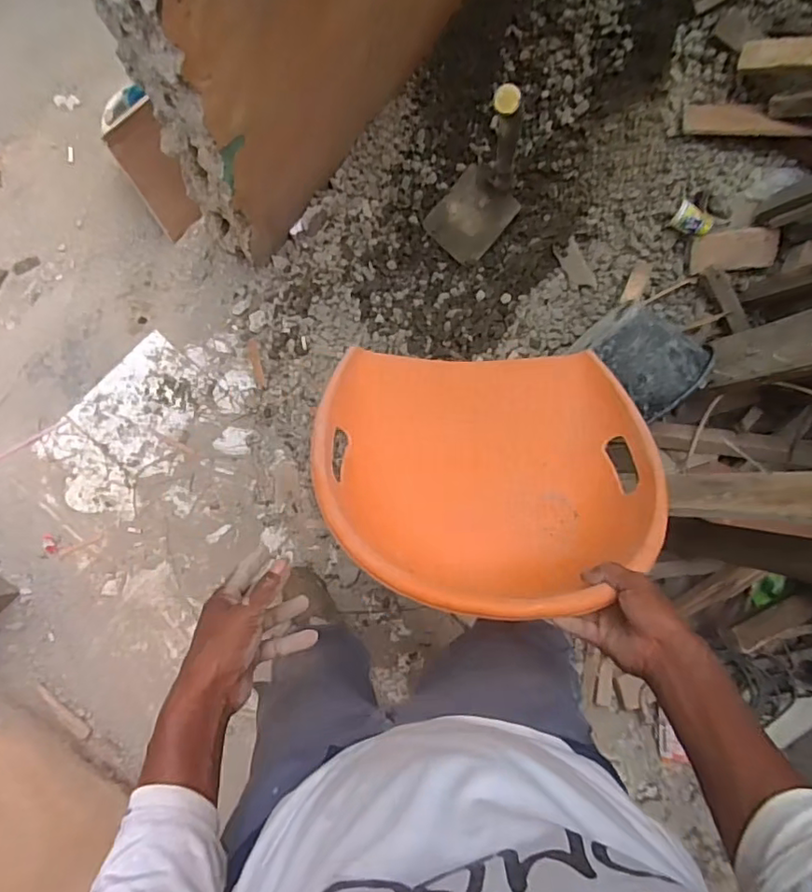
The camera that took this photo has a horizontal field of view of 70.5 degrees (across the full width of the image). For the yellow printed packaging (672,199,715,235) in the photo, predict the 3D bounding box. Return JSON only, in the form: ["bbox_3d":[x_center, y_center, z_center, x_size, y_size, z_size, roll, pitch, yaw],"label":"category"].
[{"bbox_3d":[0.641,-0.503,1.285,0.085,0.037,0.049,33,79,0],"label":"yellow printed packaging"}]

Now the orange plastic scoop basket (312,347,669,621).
[{"bbox_3d":[0.098,0.022,0.697,0.398,0.218,0.319,1,83,-6],"label":"orange plastic scoop basket"}]

